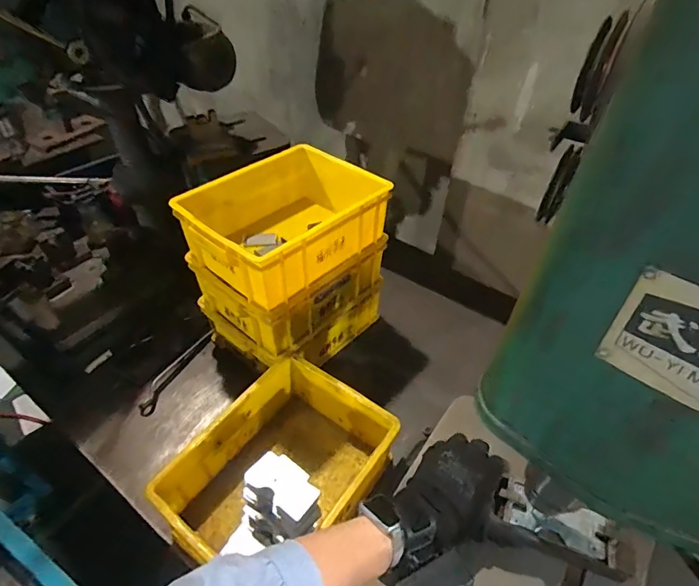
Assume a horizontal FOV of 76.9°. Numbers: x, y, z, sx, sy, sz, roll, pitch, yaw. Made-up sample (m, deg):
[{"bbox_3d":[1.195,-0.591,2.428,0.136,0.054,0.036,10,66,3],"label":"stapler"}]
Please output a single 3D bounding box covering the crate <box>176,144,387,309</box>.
[{"bbox_3d":[-0.118,-0.137,0.857,0.263,0.140,0.354,32,52,28],"label":"crate"}]

